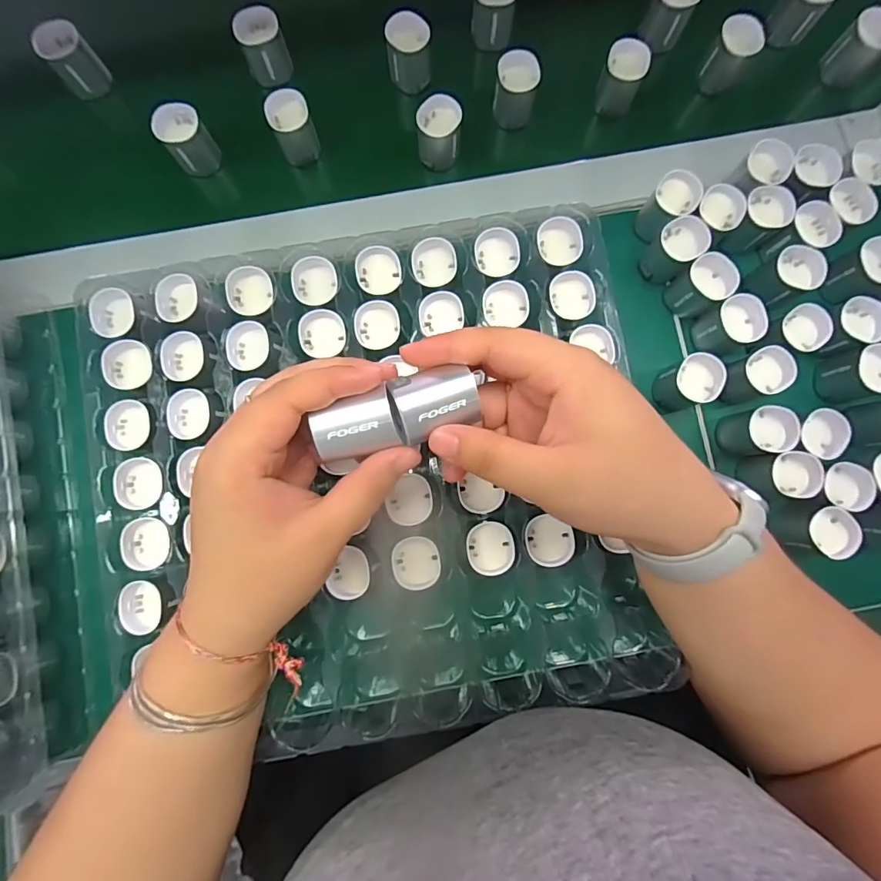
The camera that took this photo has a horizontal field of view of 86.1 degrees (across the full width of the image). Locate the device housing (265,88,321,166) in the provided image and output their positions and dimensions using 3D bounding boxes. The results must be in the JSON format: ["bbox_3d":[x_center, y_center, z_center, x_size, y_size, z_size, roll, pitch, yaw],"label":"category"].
[{"bbox_3d":[-0.104,-0.221,0.335,0.028,0.035,0.031,-21,85,-2],"label":"device housing"}]

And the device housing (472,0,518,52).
[{"bbox_3d":[0.039,-0.313,0.343,0.031,0.038,0.028,11,84,1],"label":"device housing"}]

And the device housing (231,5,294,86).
[{"bbox_3d":[-0.126,-0.283,0.339,0.031,0.033,0.034,0,84,0],"label":"device housing"}]

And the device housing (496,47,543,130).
[{"bbox_3d":[0.054,-0.251,0.337,0.029,0.041,0.026,1,84,0],"label":"device housing"}]

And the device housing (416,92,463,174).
[{"bbox_3d":[-0.001,-0.215,0.330,0.029,0.032,0.031,-3,84,-1],"label":"device housing"}]

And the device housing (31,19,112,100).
[{"bbox_3d":[-0.265,-0.275,0.341,0.030,0.038,0.026,-41,86,-4],"label":"device housing"}]

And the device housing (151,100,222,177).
[{"bbox_3d":[-0.177,-0.211,0.331,0.030,0.038,0.026,-33,85,-3],"label":"device housing"}]

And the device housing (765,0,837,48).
[{"bbox_3d":[0.268,-0.321,0.346,0.032,0.036,0.035,0,84,0],"label":"device housing"}]

